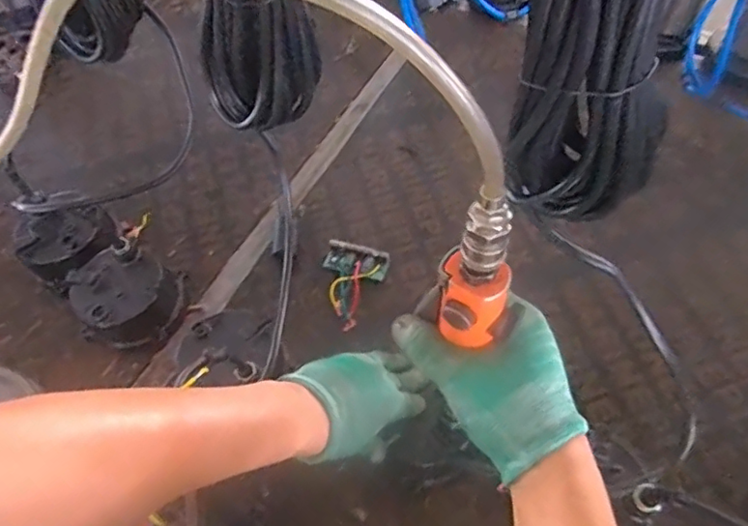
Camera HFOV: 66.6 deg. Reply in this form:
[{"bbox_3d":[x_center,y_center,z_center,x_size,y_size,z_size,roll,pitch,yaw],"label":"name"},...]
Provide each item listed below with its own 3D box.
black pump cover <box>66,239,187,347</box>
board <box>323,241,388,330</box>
[{"bbox_3d":[-0.299,0.040,0.703,0.123,0.079,0.108,-36,62,-18],"label":"black pump cover"},{"bbox_3d":[-0.033,0.026,0.729,0.081,0.021,0.108,13,59,12],"label":"board"}]

